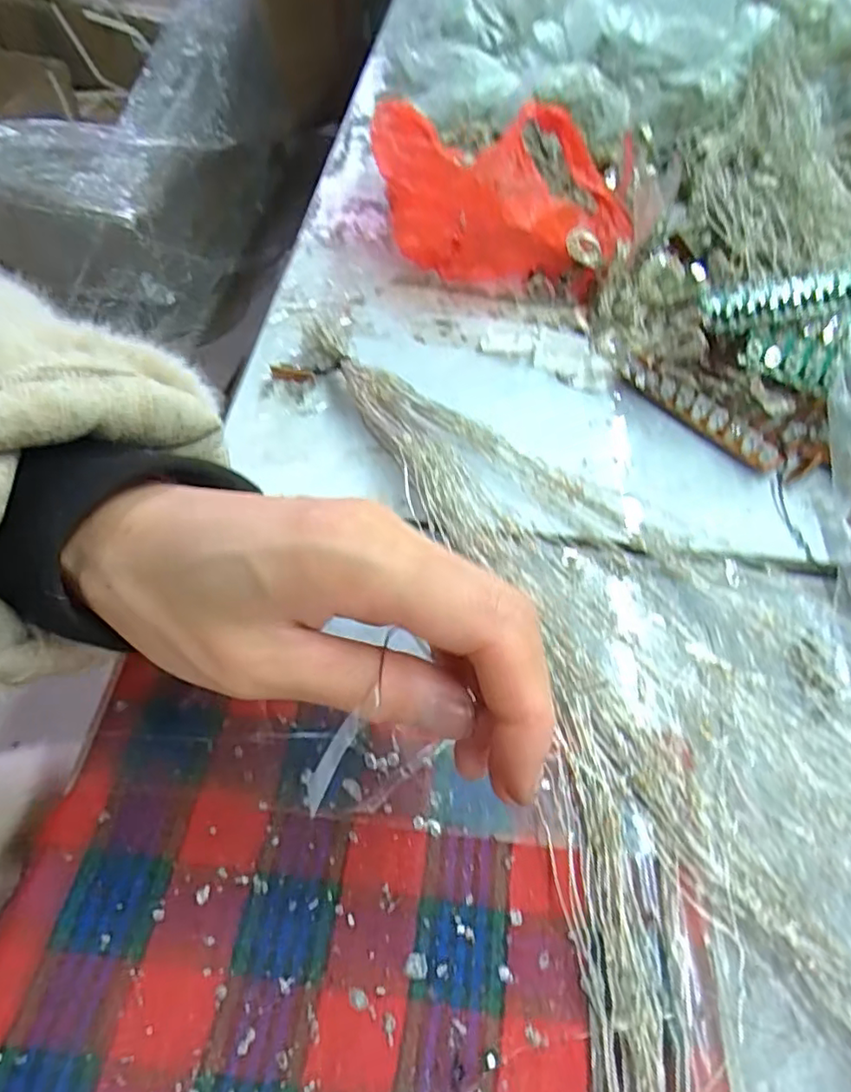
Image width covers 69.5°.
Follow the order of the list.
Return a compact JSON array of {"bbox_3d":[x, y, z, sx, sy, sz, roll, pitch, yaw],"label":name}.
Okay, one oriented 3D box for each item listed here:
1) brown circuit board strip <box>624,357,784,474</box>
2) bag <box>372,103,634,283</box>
[{"bbox_3d":[0.133,-0.065,0.301,0.086,0.017,0.007,40,60,21],"label":"brown circuit board strip"},{"bbox_3d":[0.044,-0.201,0.355,0.150,0.074,0.071,6,55,-1],"label":"bag"}]

